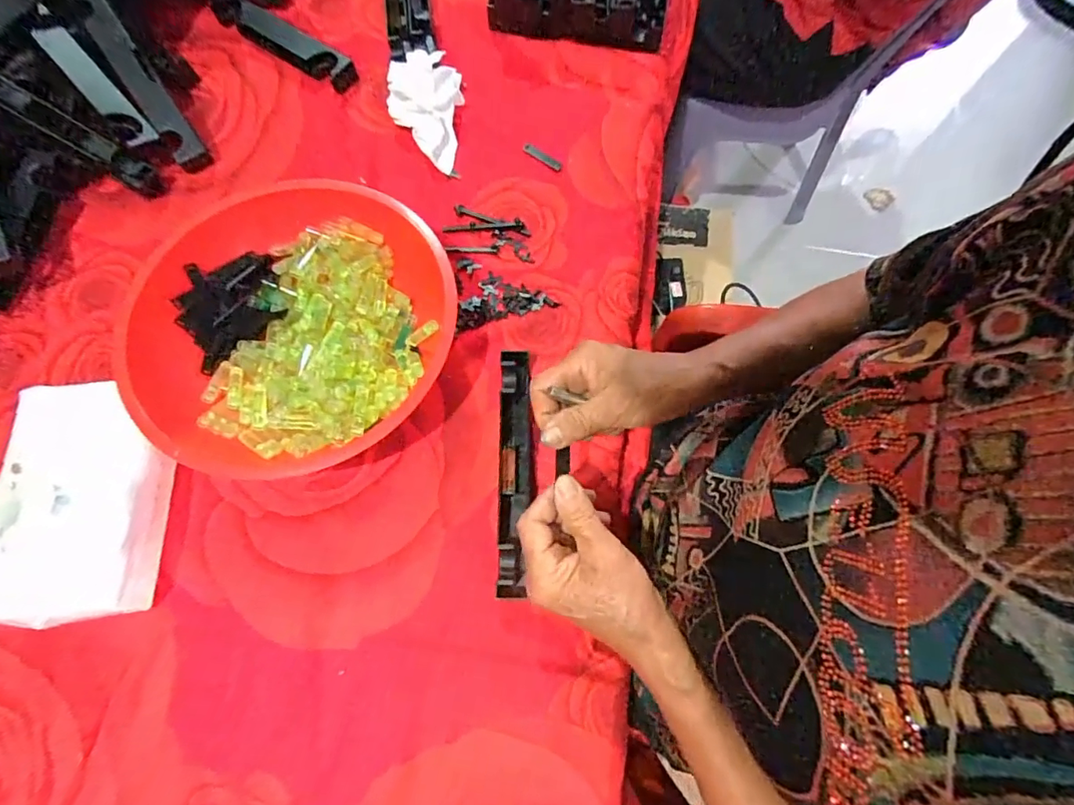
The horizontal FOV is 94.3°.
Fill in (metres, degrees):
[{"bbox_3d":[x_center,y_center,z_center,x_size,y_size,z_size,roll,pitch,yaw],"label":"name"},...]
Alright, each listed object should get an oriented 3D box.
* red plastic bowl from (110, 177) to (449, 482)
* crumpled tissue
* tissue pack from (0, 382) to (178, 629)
[{"bbox_3d":[-0.195,-0.061,0.409,0.227,0.078,0.242,0,71,1],"label":"red plastic bowl"},{"bbox_3d":[-0.118,-0.296,0.507,0.076,0.042,0.112,5,71,3],"label":"crumpled tissue"},{"bbox_3d":[-0.330,0.072,0.373,0.108,0.067,0.169,-3,71,0],"label":"tissue pack"}]

